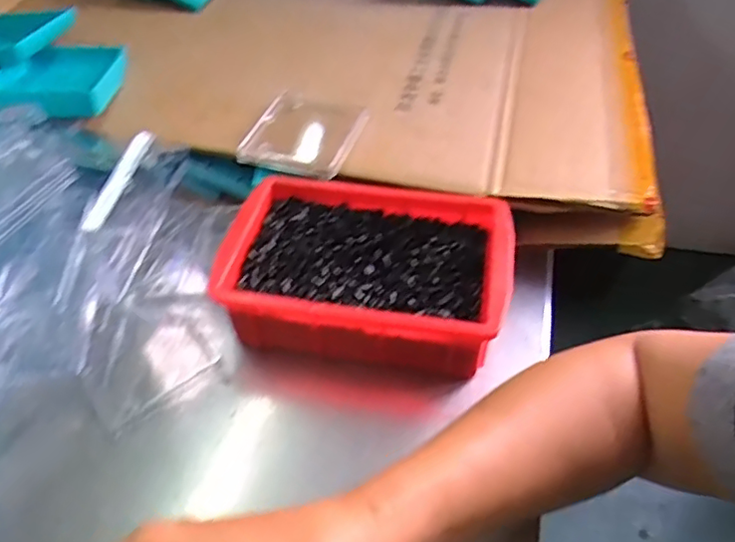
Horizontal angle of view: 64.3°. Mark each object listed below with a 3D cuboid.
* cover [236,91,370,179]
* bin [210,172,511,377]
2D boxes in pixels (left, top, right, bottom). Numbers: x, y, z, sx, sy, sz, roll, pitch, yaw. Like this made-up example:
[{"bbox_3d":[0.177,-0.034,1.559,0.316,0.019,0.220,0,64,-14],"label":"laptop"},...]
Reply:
[{"bbox_3d":[-0.052,-0.124,0.515,0.089,0.014,0.101,12,48,13],"label":"cover"},{"bbox_3d":[0.000,0.003,0.442,0.199,0.066,0.138,7,47,9],"label":"bin"}]

